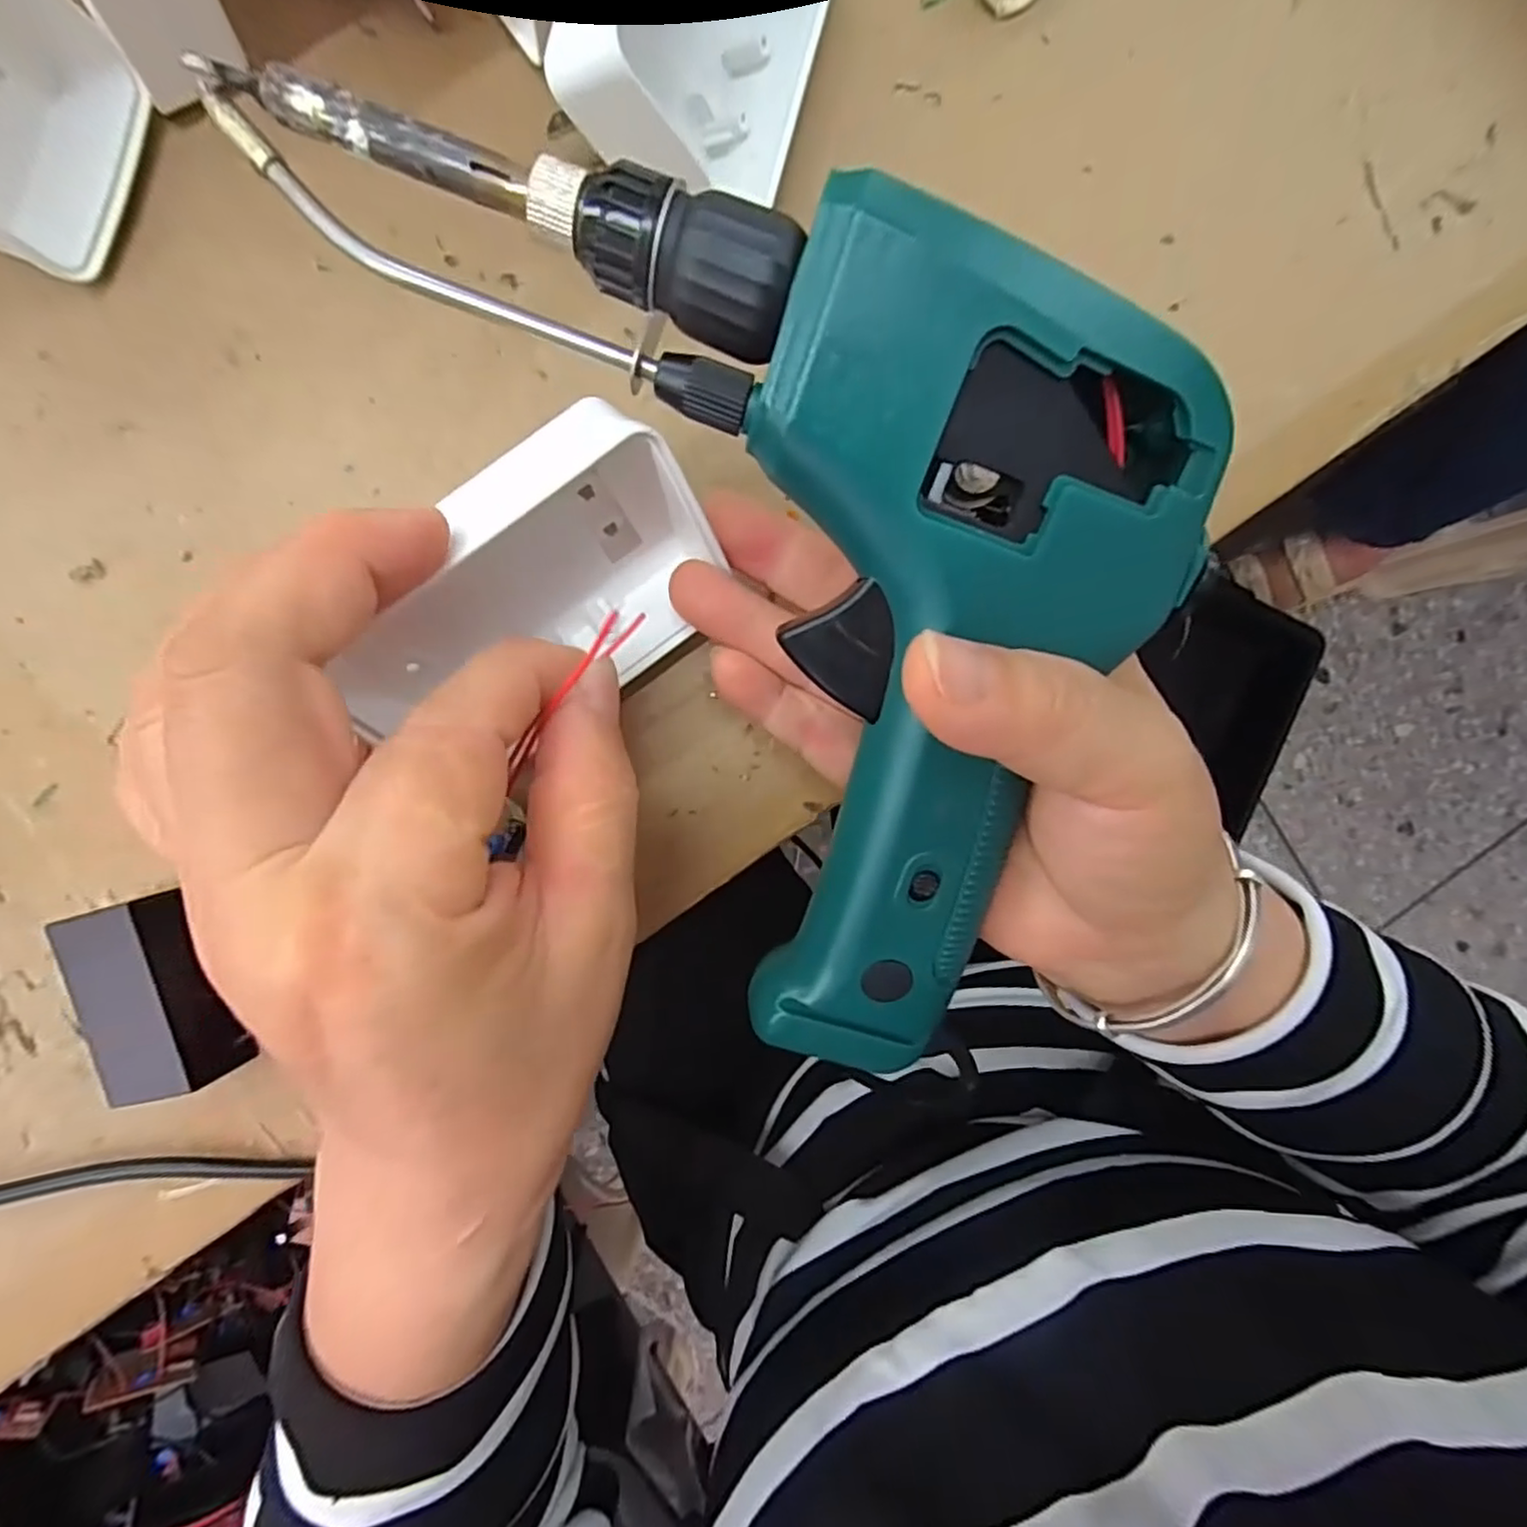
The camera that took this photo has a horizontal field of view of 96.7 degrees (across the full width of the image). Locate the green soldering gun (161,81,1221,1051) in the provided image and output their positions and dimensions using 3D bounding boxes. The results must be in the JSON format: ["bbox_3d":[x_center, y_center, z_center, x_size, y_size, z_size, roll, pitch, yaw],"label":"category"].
[{"bbox_3d":[0.016,-0.047,0.146,0.128,0.045,0.216,-28,106,12],"label":"green soldering gun"}]

